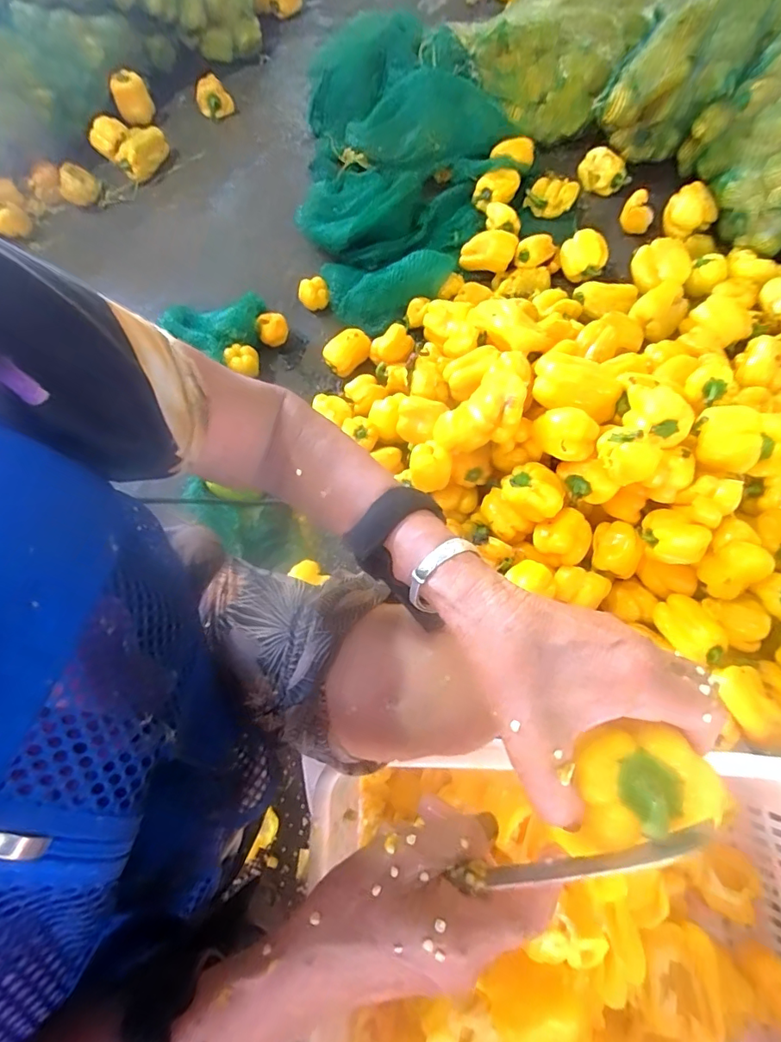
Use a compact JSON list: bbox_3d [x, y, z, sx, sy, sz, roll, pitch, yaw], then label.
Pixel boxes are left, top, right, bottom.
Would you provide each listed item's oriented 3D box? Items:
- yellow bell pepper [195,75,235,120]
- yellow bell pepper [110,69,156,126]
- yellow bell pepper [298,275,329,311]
[{"bbox_3d":[-0.482,-1.155,1.339,0.096,0.073,0.115,-18,65,-6],"label":"yellow bell pepper"},{"bbox_3d":[-0.689,-1.128,1.326,0.094,0.095,0.083,-22,66,-8],"label":"yellow bell pepper"},{"bbox_3d":[-0.162,-0.475,1.045,0.064,0.057,0.054,-13,65,-4],"label":"yellow bell pepper"}]

